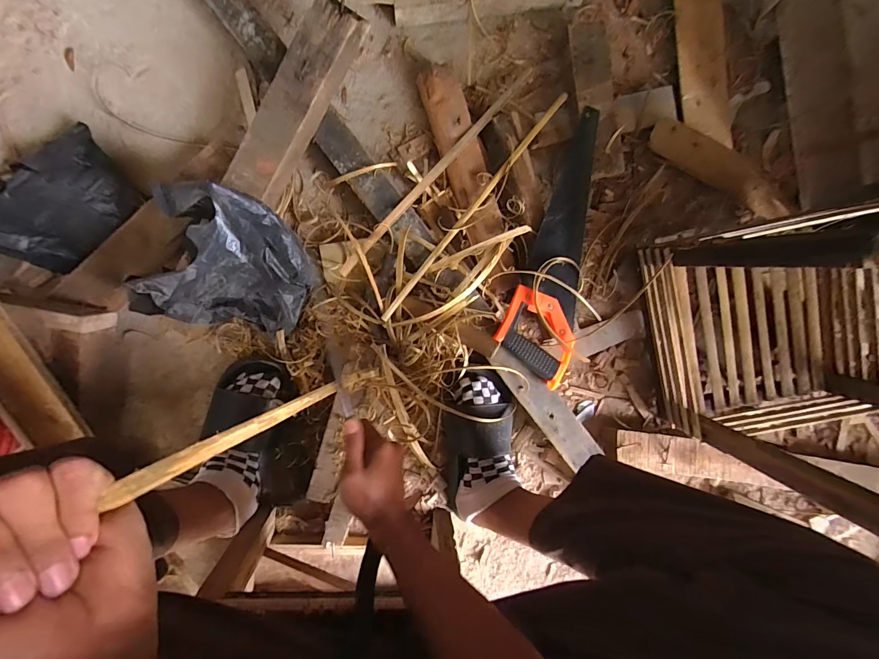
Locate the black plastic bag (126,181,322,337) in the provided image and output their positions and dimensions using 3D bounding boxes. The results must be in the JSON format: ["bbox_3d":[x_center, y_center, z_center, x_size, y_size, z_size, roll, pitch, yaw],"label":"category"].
[{"bbox_3d":[-0.290,-0.085,0.506,0.208,0.144,0.169,7,92,-5],"label":"black plastic bag"}]

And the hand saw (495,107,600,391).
[{"bbox_3d":[0.207,-0.131,0.608,0.115,0.031,0.419,23,84,-6],"label":"hand saw"}]

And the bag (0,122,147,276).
[{"bbox_3d":[-0.584,-0.179,0.556,0.223,0.104,0.160,-32,94,-3],"label":"bag"}]

